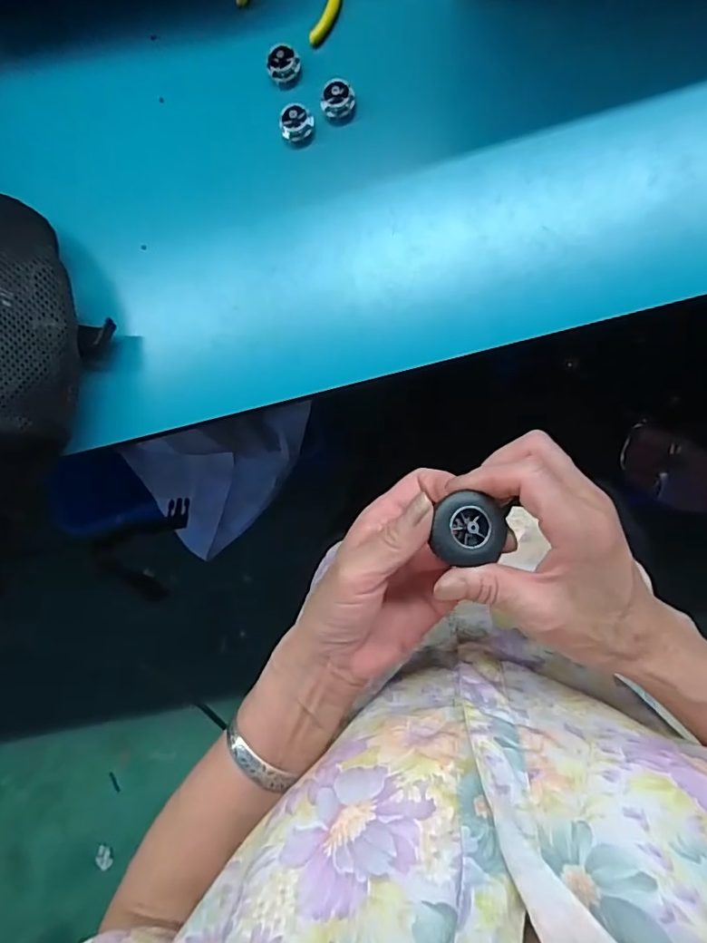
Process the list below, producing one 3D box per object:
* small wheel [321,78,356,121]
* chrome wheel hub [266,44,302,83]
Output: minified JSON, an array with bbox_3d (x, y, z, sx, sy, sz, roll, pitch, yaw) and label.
[{"bbox_3d":[-0.012,-0.277,0.387,0.025,0.016,0.022,-14,85,8],"label":"small wheel"},{"bbox_3d":[-0.053,-0.310,0.394,0.024,0.013,0.022,0,88,9],"label":"chrome wheel hub"}]

